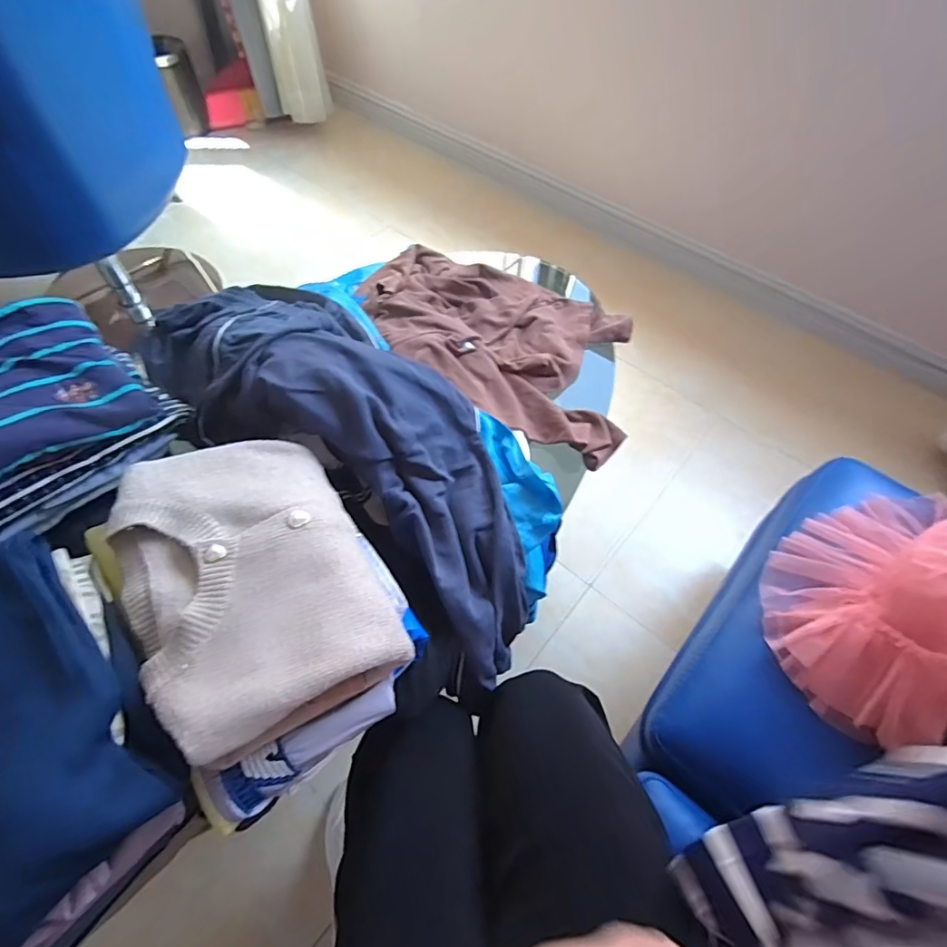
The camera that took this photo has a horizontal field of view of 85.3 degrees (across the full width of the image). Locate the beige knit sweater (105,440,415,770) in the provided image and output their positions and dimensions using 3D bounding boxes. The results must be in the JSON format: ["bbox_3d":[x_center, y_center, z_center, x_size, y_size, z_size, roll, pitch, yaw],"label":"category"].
[{"bbox_3d":[-0.195,0.075,0.443,0.196,0.055,0.280,-26,62,-18],"label":"beige knit sweater"}]

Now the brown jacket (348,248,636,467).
[{"bbox_3d":[0.041,-0.225,0.793,0.475,0.051,0.299,29,60,15],"label":"brown jacket"}]

